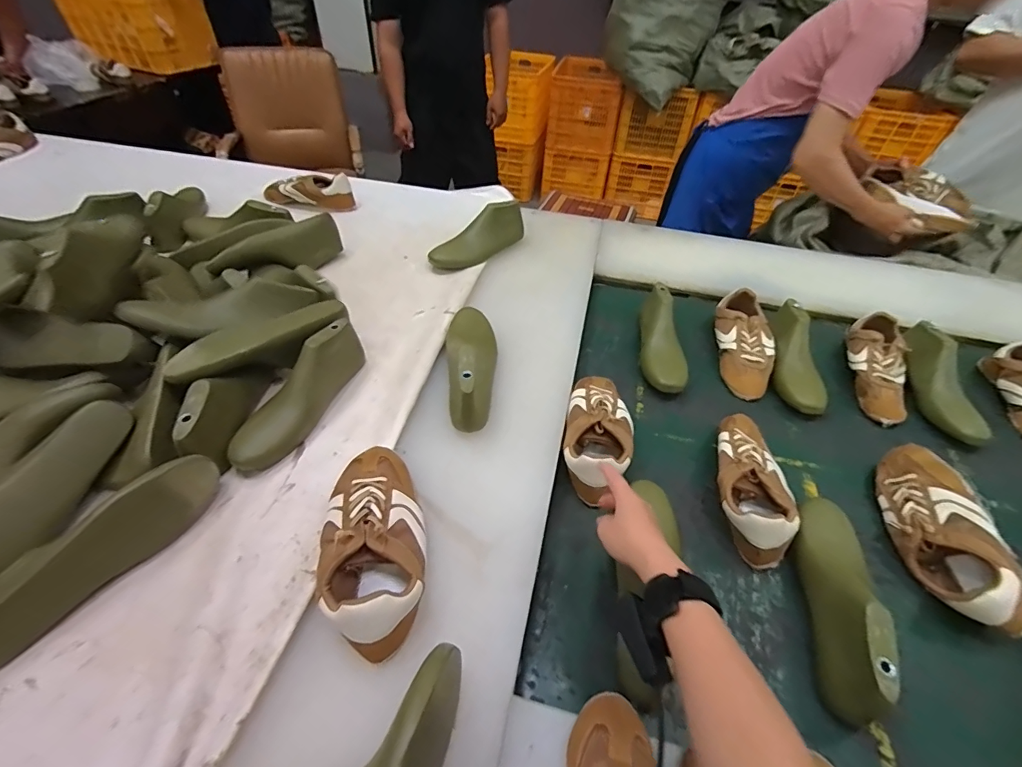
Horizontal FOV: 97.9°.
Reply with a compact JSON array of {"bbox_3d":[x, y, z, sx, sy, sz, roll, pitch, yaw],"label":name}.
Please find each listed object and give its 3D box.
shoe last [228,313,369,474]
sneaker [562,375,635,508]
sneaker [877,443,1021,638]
[{"bbox_3d":[-0.308,0.010,0.649,0.073,0.084,0.256,18,46,14],"label":"shoe last"},{"bbox_3d":[0.135,0.069,0.690,0.097,0.075,0.240,11,46,7],"label":"sneaker"},{"bbox_3d":[0.576,0.192,0.603,0.090,0.081,0.254,6,46,3],"label":"sneaker"}]

